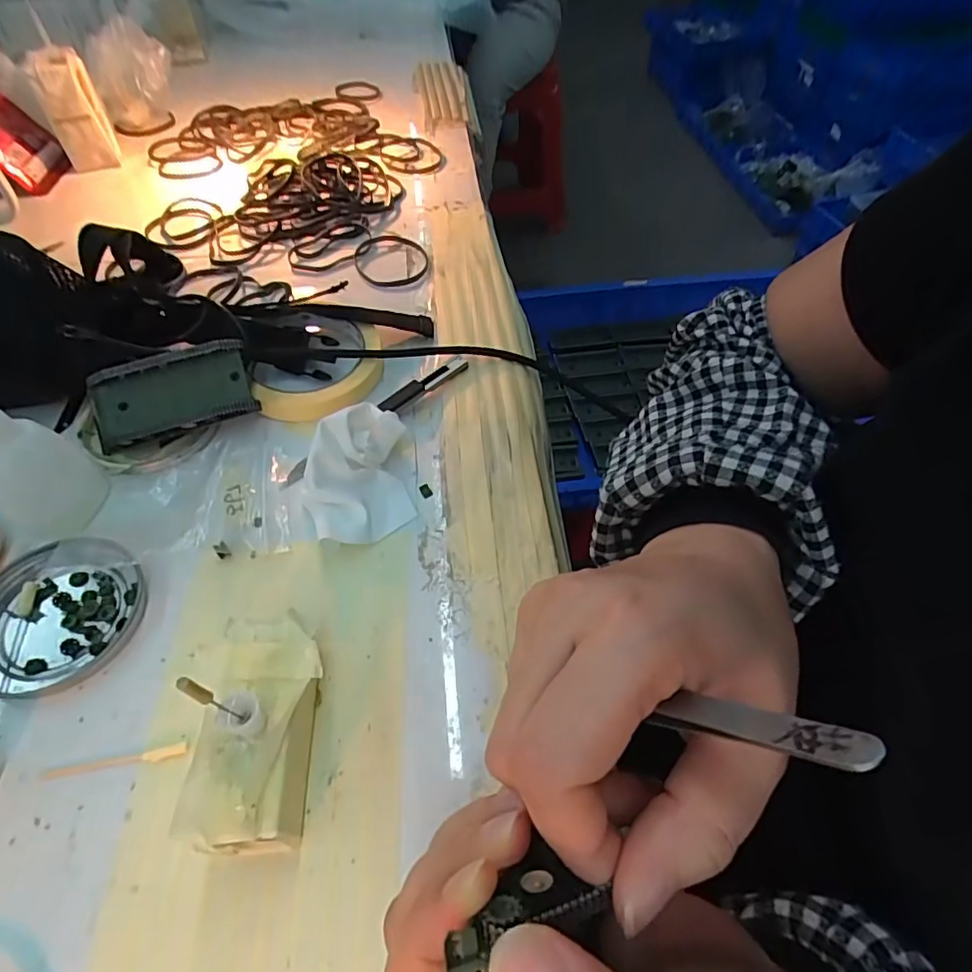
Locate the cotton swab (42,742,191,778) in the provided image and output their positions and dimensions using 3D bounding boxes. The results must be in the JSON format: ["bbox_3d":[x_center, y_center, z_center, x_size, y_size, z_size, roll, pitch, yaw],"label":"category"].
[{"bbox_3d":[-0.156,0.117,0.233,0.059,0.004,0.006,-9,54,-7],"label":"cotton swab"}]

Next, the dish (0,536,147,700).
[{"bbox_3d":[-0.208,0.061,0.270,0.077,0.011,0.075,0,53,0],"label":"dish"}]

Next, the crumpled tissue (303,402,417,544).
[{"bbox_3d":[-0.072,-0.009,0.306,0.055,0.034,0.077,-9,54,-7],"label":"crumpled tissue"}]

